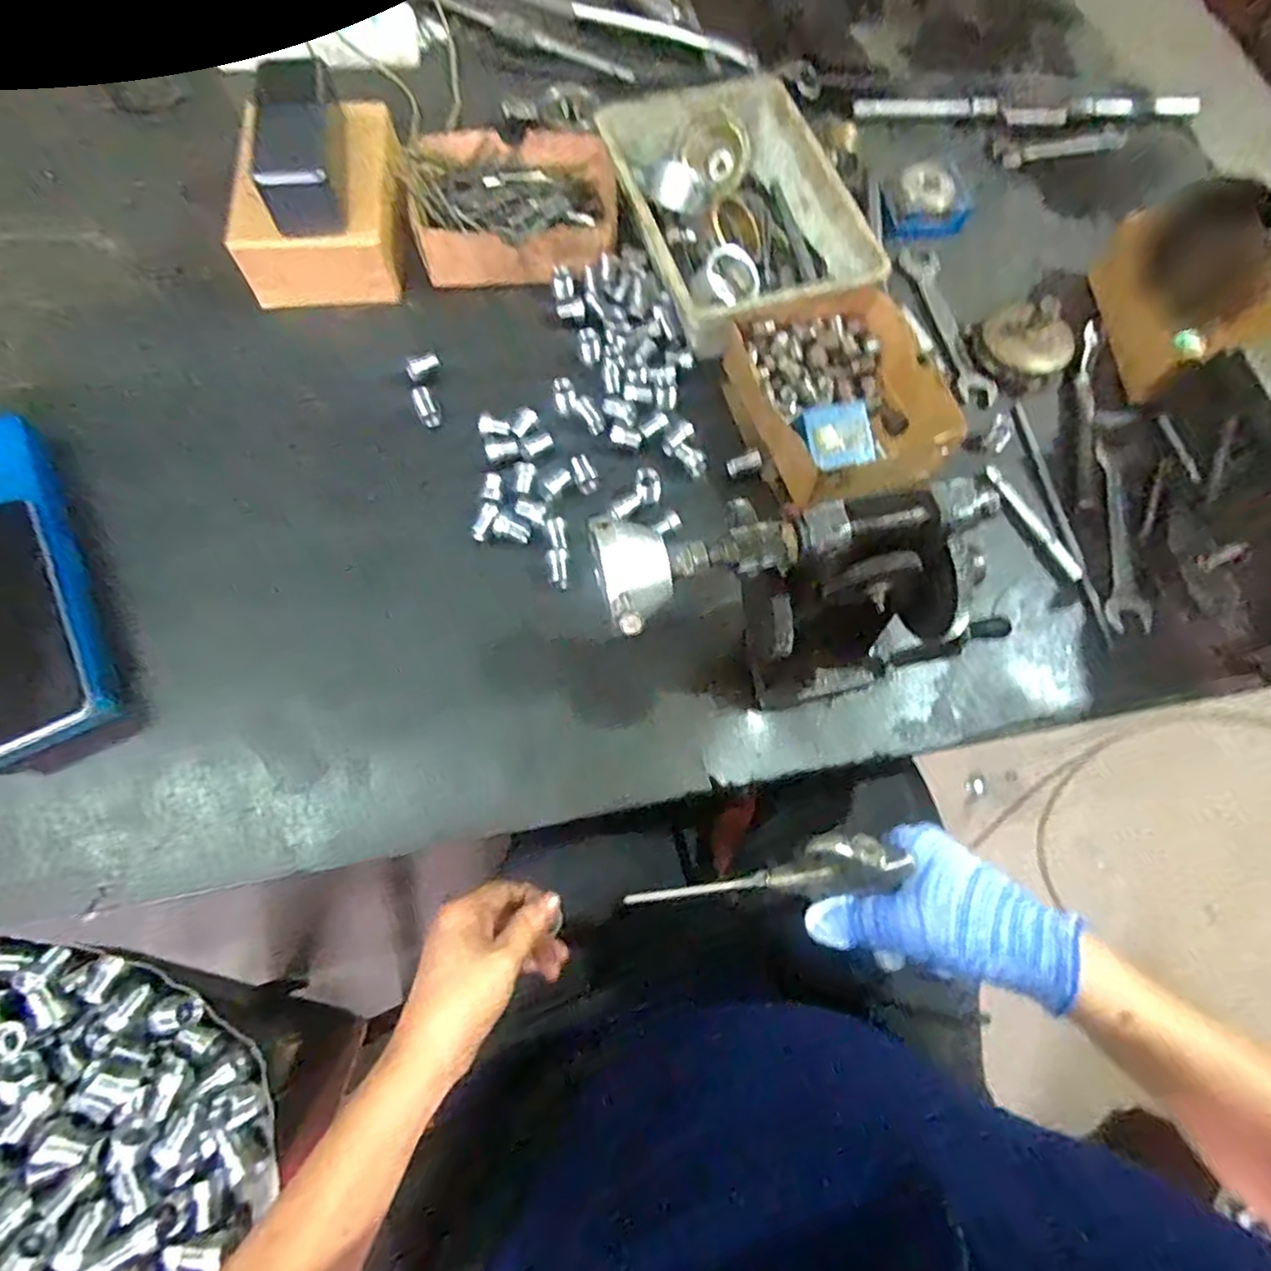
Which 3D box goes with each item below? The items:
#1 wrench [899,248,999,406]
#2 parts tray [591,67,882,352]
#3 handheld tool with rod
[{"bbox_3d":[0.279,-0.275,0.589,0.035,0.014,0.168,-11,68,-8],"label":"wrench"},{"bbox_3d":[0.081,-0.363,0.572,0.175,0.058,0.256,-13,69,-9],"label":"parts tray"},{"bbox_3d":[0.069,0.141,0.384,0.156,0.020,0.029,-22,65,27],"label":"handheld tool with rod"}]

